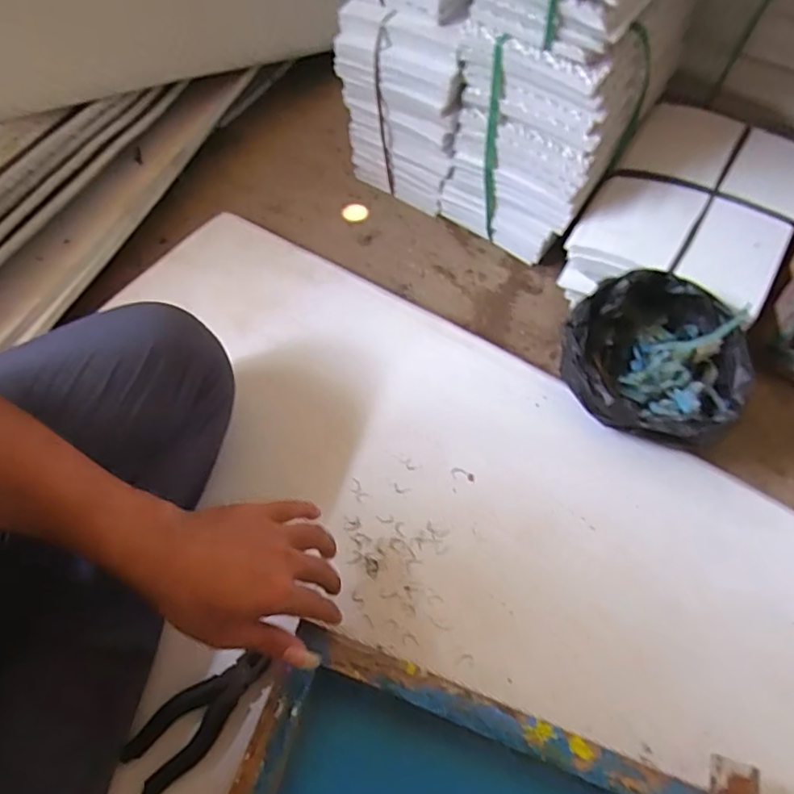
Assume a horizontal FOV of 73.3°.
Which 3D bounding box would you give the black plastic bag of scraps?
[{"bbox_3d":[0.255,-0.037,0.535,0.164,0.097,0.151,33,69,18],"label":"black plastic bag of scraps"}]

